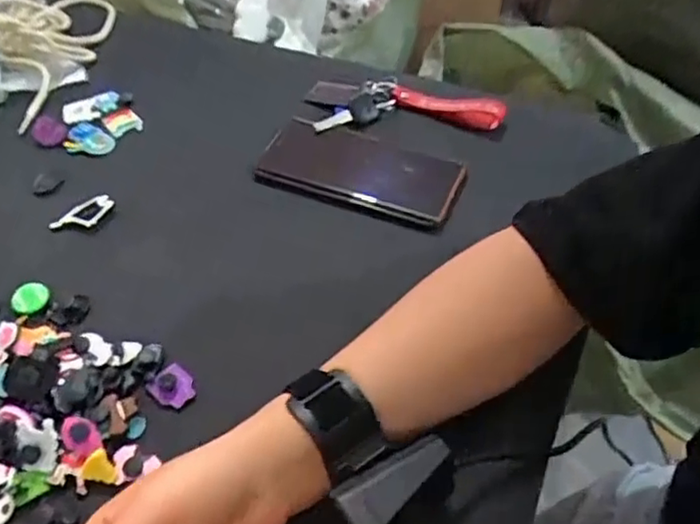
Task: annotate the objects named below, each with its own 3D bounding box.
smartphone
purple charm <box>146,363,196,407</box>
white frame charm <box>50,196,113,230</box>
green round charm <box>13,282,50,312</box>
[{"bbox_3d":[0.010,-0.073,0.512,0.156,0.016,0.079,19,48,14],"label":"smartphone"},{"bbox_3d":[-0.110,0.079,0.399,0.027,0.009,0.023,34,59,26],"label":"purple charm"},{"bbox_3d":[-0.207,-0.035,0.493,0.049,0.004,0.022,-32,66,-11],"label":"white frame charm"},{"bbox_3d":[-0.223,0.025,0.444,0.020,0.011,0.022,-1,50,1],"label":"green round charm"}]

